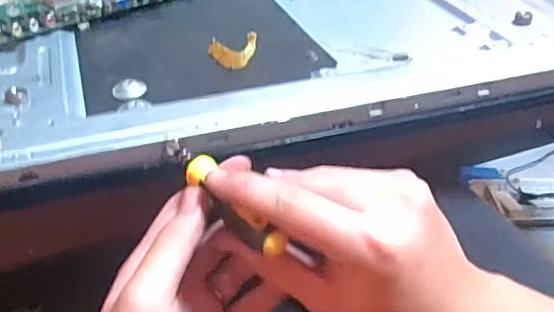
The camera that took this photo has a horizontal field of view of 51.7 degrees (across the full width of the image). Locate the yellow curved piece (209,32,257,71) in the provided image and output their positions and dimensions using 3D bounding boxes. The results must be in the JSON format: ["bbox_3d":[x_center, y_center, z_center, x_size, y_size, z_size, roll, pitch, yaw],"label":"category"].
[{"bbox_3d":[-0.032,-0.079,0.432,0.036,0.015,0.029,-7,37,-10],"label":"yellow curved piece"}]

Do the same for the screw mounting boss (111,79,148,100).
[{"bbox_3d":[-0.102,-0.047,0.394,0.022,0.005,0.017,-2,37,-4],"label":"screw mounting boss"}]

